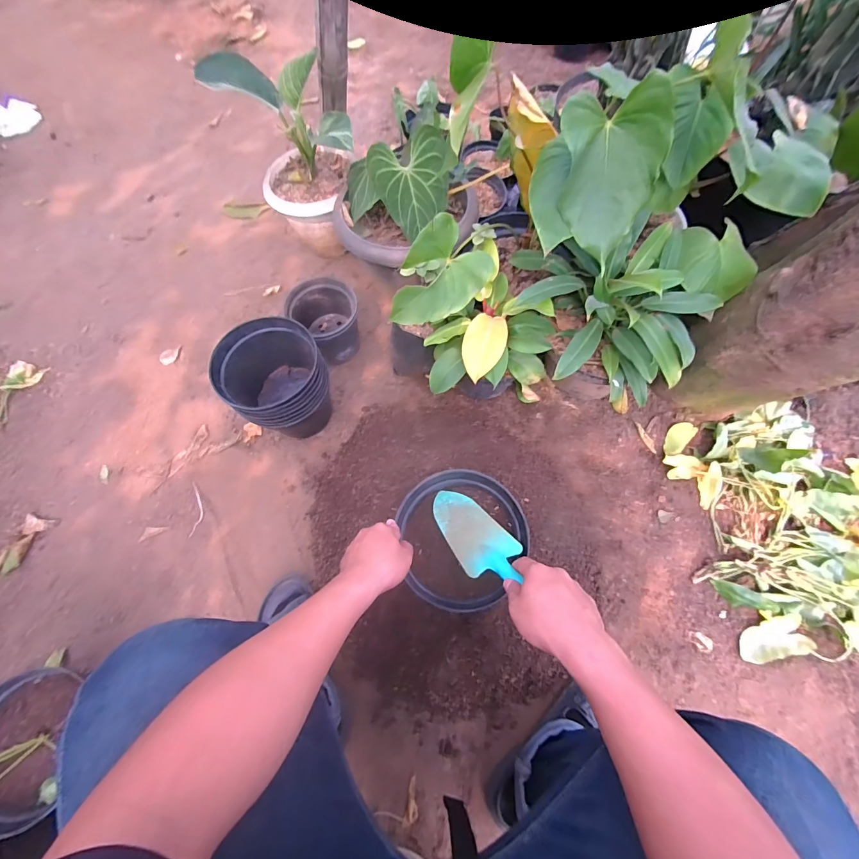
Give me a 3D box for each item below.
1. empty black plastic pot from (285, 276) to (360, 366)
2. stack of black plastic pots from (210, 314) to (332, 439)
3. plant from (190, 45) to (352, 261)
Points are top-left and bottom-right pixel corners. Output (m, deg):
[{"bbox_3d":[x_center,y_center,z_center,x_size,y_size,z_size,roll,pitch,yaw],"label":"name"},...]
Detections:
[{"bbox_3d":[-0.212,-0.228,0.810,0.123,0.144,0.124,0,67,0],"label":"empty black plastic pot"},{"bbox_3d":[-0.271,-0.074,0.717,0.170,0.192,0.168,-32,71,-13],"label":"stack of black plastic pots"},{"bbox_3d":[-0.272,-0.549,0.817,0.227,0.362,0.187,-10,68,-4],"label":"plant"}]

